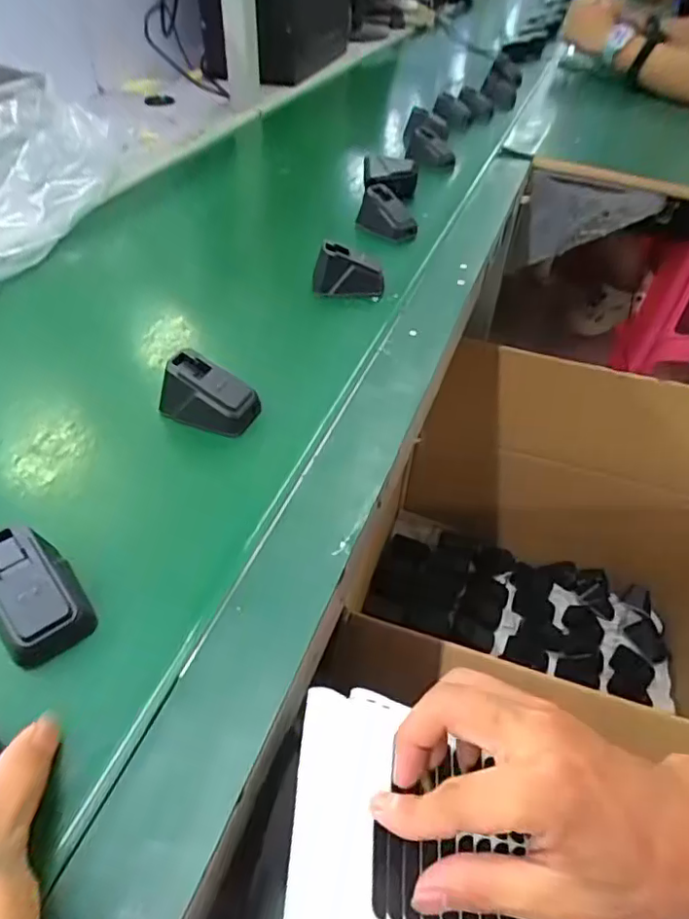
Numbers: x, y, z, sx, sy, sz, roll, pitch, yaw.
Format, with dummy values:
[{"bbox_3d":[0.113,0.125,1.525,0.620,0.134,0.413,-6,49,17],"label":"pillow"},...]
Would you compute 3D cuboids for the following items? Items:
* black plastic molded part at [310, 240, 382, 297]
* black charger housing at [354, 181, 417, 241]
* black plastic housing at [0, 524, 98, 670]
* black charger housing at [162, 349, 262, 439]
[{"bbox_3d":[0.005,-0.184,0.570,0.073,0.040,0.037,4,45,0],"label":"black plastic molded part"},{"bbox_3d":[0.053,-0.293,0.692,0.070,0.044,0.044,32,51,25],"label":"black charger housing"},{"bbox_3d":[-0.164,0.070,0.303,0.043,0.039,0.062,-27,53,-28],"label":"black plastic housing"},{"bbox_3d":[-0.097,-0.048,0.422,0.069,0.037,0.036,16,46,11],"label":"black charger housing"}]

